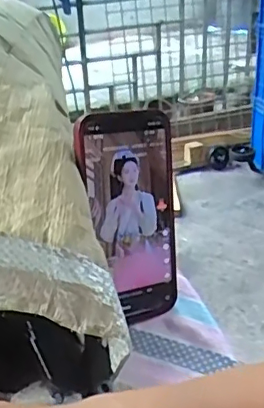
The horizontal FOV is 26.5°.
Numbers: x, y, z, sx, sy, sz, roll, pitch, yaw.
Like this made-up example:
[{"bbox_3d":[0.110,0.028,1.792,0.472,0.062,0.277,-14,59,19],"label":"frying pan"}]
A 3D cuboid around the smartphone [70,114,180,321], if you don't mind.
[{"bbox_3d":[0.000,0.010,0.421,0.075,0.158,0.006,-10,13,-27],"label":"smartphone"}]

